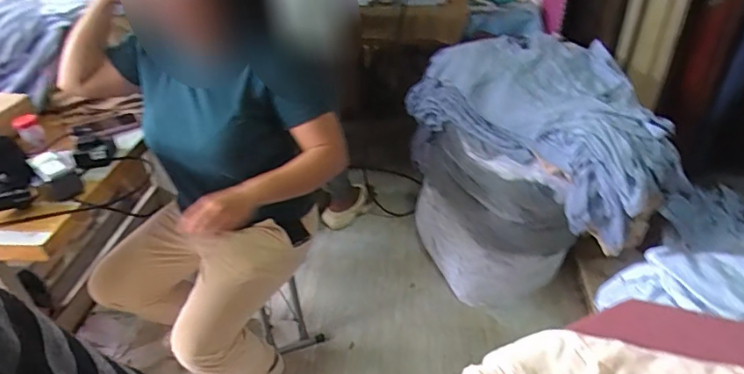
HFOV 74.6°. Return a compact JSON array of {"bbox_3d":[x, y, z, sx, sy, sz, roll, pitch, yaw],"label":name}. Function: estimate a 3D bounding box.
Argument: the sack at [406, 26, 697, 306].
[{"bbox_3d":[0.460,-0.035,1.534,0.472,0.696,0.740,-14,37,-15],"label":"sack"}]

